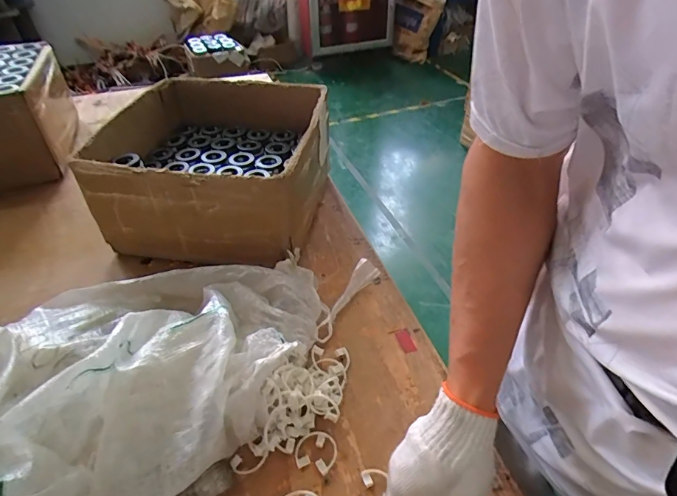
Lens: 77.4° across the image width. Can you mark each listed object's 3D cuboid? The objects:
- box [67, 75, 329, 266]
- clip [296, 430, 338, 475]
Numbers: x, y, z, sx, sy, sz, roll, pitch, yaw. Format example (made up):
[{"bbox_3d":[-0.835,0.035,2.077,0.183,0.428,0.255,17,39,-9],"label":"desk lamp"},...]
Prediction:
[{"bbox_3d":[-0.196,-0.148,0.735,0.334,0.179,0.384,5,42,6],"label":"box"},{"bbox_3d":[-0.023,0.214,0.448,0.042,0.009,0.040,-1,41,1],"label":"clip"}]

